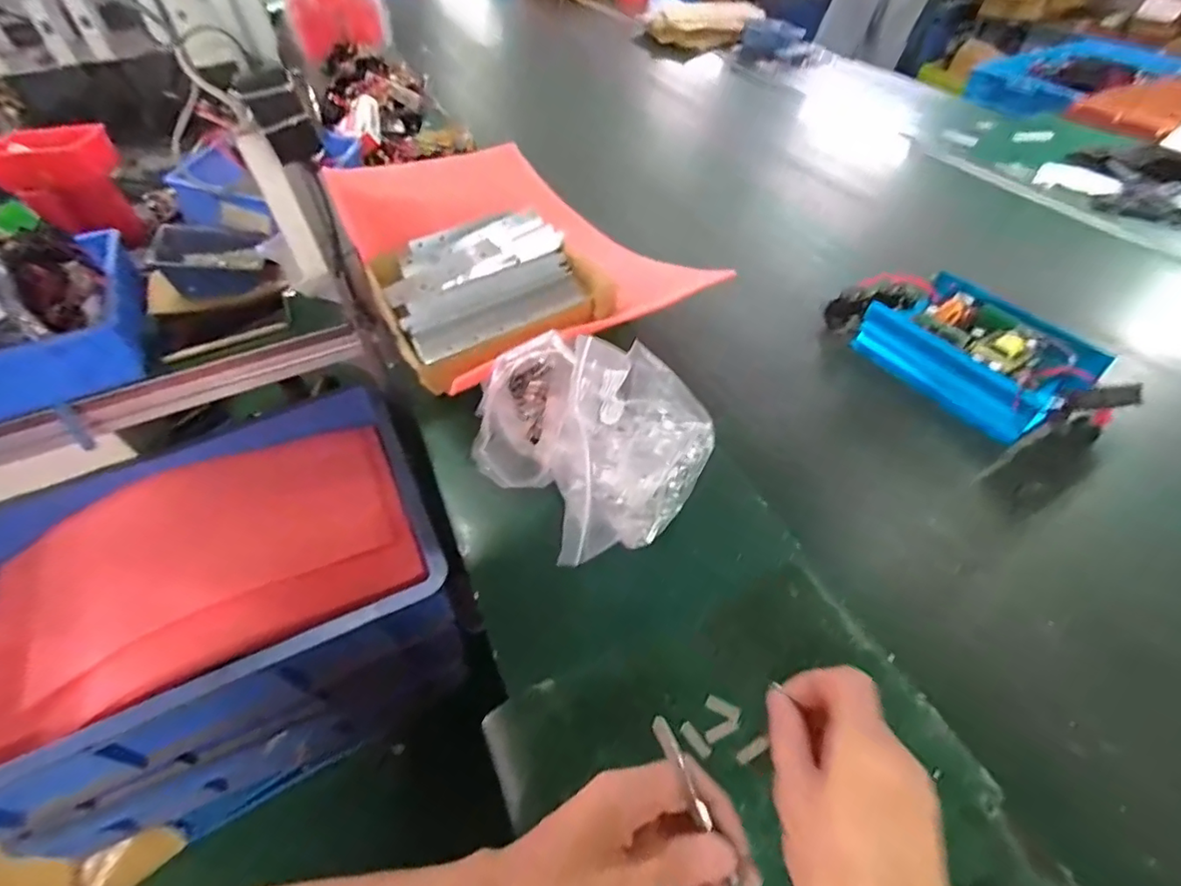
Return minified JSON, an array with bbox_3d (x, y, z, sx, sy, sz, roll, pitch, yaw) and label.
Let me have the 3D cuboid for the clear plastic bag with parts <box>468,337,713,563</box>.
[{"bbox_3d":[-0.013,-0.015,0.519,0.189,0.167,0.209,-35,56,-26],"label":"clear plastic bag with parts"}]

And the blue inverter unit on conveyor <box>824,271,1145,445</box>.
[{"bbox_3d":[0.468,-0.124,0.676,0.159,0.077,0.313,-26,52,-20],"label":"blue inverter unit on conveyor"}]

